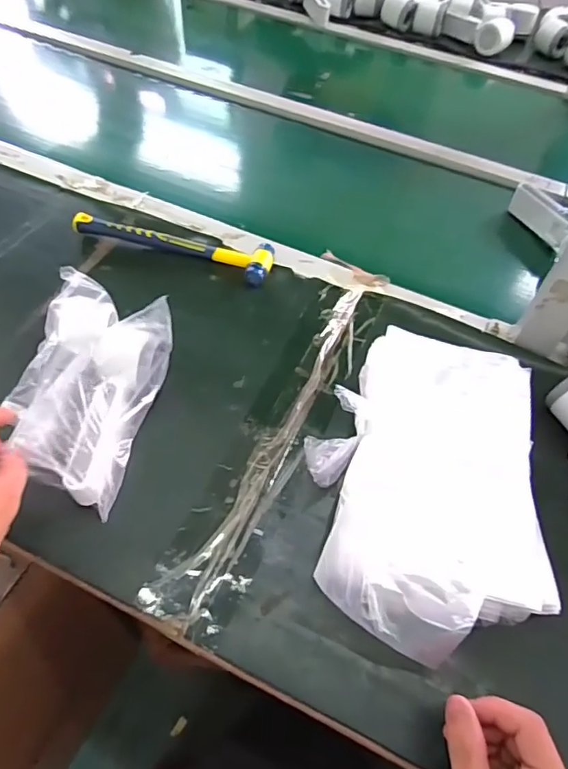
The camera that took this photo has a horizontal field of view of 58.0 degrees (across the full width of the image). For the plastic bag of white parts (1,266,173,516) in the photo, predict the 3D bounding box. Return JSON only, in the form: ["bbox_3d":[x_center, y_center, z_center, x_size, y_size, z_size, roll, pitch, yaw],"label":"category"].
[{"bbox_3d":[-0.177,0.000,0.461,0.112,0.065,0.191,14,58,4],"label":"plastic bag of white parts"}]

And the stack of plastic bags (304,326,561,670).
[{"bbox_3d":[0.121,0.080,0.434,0.192,0.072,0.266,6,55,-1],"label":"stack of plastic bags"}]

